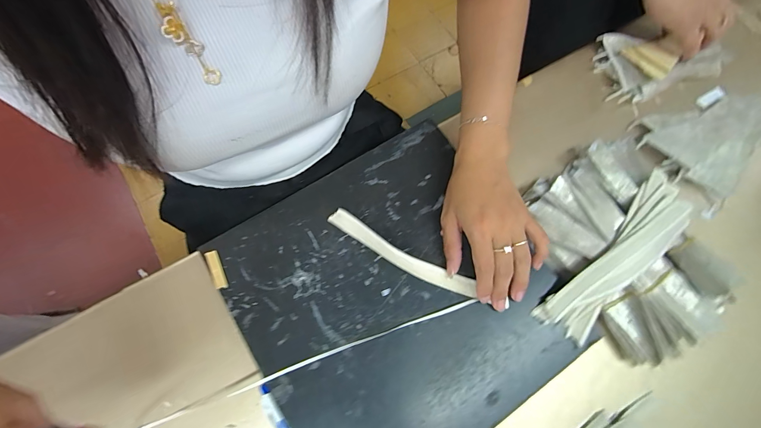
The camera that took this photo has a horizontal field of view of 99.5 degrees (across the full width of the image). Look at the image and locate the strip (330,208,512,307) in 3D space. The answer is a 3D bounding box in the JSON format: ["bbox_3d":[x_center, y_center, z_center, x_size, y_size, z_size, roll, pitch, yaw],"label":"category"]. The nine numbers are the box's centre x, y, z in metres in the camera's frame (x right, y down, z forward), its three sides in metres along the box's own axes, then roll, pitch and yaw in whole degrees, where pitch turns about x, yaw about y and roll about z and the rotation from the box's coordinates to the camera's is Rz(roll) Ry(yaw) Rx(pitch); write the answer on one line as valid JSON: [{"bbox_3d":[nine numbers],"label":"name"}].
[{"bbox_3d":[0.021,0.042,0.337,0.169,0.019,0.023,29,76,6],"label":"strip"}]

